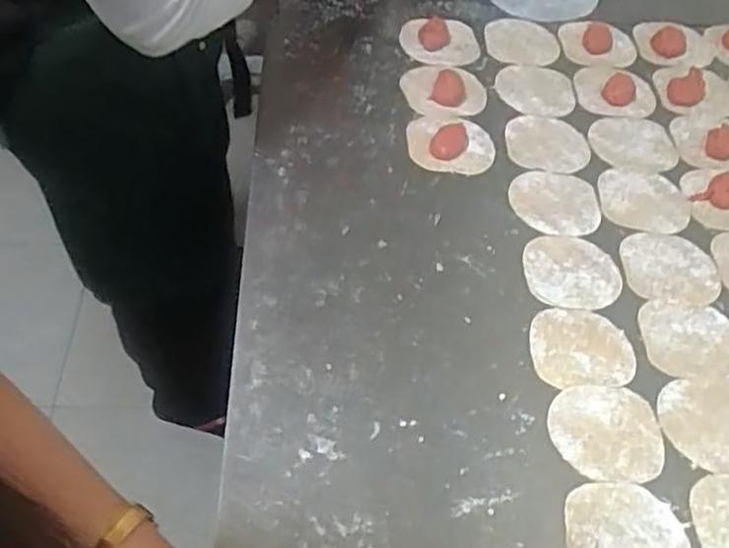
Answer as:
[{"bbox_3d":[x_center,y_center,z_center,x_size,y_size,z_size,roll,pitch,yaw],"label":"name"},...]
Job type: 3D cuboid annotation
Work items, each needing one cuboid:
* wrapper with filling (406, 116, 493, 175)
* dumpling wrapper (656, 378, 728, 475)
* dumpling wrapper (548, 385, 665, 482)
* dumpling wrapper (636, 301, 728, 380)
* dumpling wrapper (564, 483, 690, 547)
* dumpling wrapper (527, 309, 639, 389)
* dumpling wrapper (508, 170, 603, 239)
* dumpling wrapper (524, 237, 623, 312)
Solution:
[{"bbox_3d":[0.086,-0.130,0.716,0.086,0.011,0.070,8,55,4],"label":"wrapper with filling"},{"bbox_3d":[0.271,0.116,0.551,0.084,0.005,0.076,-1,55,-3],"label":"dumpling wrapper"},{"bbox_3d":[0.184,0.120,0.541,0.083,0.004,0.074,1,55,-1],"label":"dumpling wrapper"},{"bbox_3d":[0.274,0.056,0.596,0.085,0.004,0.072,7,55,3],"label":"dumpling wrapper"},{"bbox_3d":[0.182,0.183,0.496,0.082,0.004,0.075,1,55,-1],"label":"dumpling wrapper"},{"bbox_3d":[0.178,0.059,0.586,0.084,0.004,0.071,-1,55,-3],"label":"dumpling wrapper"},{"bbox_3d":[0.181,-0.068,0.682,0.083,0.007,0.075,5,56,2],"label":"dumpling wrapper"},{"bbox_3d":[0.184,-0.001,0.634,0.082,0.004,0.079,1,55,-1],"label":"dumpling wrapper"}]

